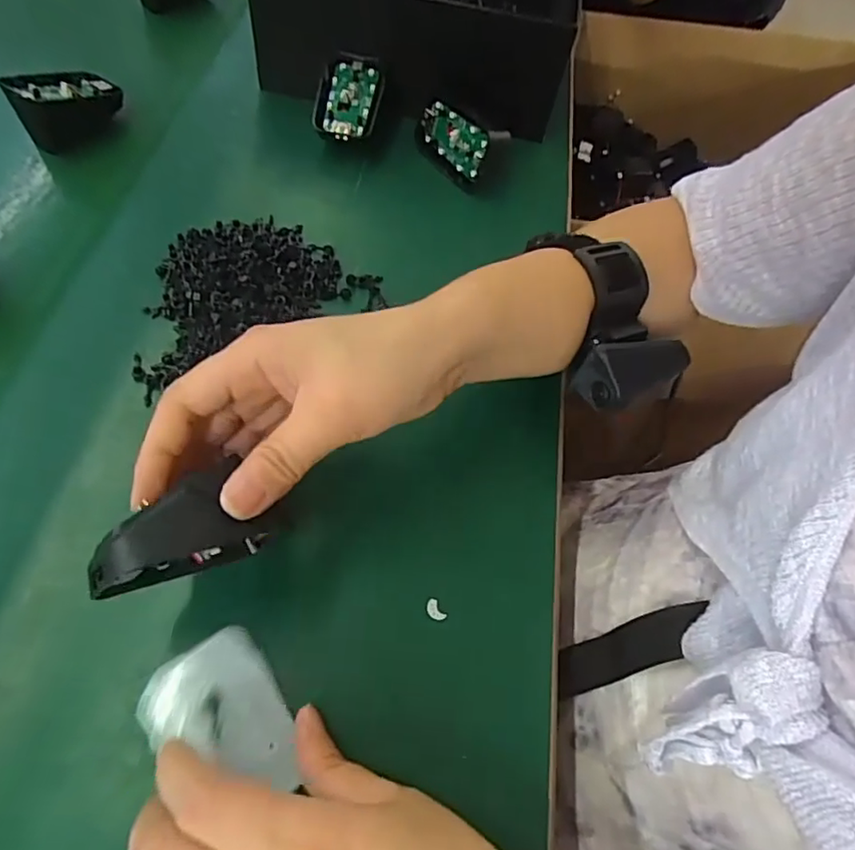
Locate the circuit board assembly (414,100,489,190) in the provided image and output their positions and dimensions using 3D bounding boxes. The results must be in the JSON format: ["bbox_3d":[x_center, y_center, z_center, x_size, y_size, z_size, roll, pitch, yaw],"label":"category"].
[{"bbox_3d":[0.018,-0.208,0.430,0.014,0.046,0.063,-34,66,-22],"label":"circuit board assembly"}]

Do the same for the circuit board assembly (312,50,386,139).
[{"bbox_3d":[-0.059,-0.243,0.428,0.047,0.009,0.069,14,80,0],"label":"circuit board assembly"}]

